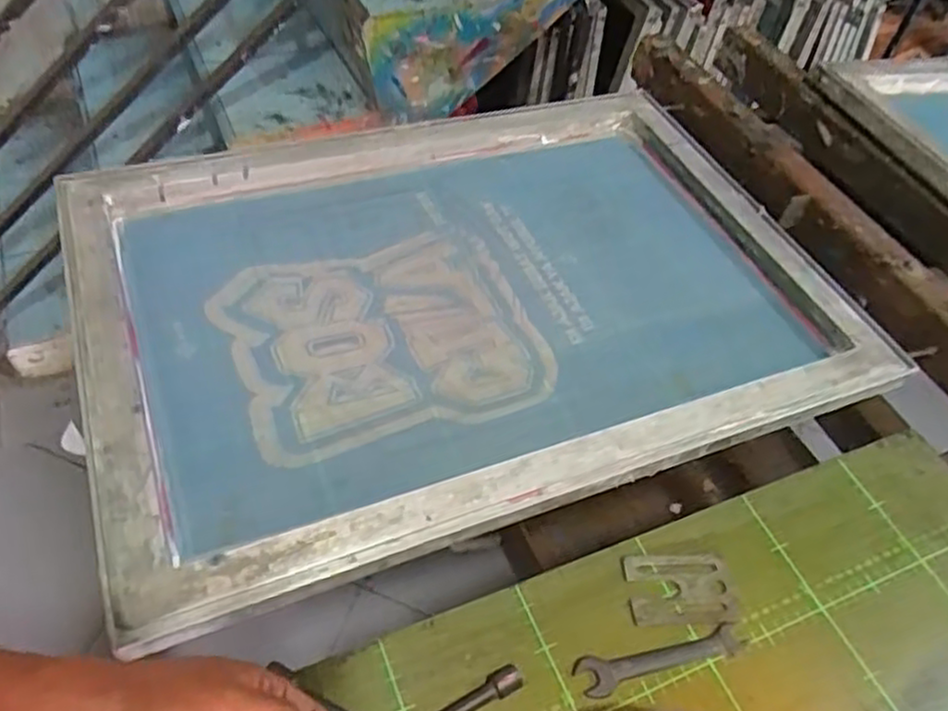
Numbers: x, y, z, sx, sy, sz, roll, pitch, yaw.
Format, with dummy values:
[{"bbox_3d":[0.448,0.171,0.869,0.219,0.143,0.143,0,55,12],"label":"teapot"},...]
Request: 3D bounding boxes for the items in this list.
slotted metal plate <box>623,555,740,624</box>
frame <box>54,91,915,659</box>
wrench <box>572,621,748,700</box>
[{"bbox_3d":[0.150,0.169,0.530,0.077,0.004,0.050,0,50,-7],"label":"slotted metal plate"},{"bbox_3d":[-0.007,-0.067,0.679,0.653,0.050,0.467,-16,55,-17],"label":"frame"},{"bbox_3d":[0.128,0.205,0.496,0.121,0.006,0.026,-11,52,-16],"label":"wrench"}]

